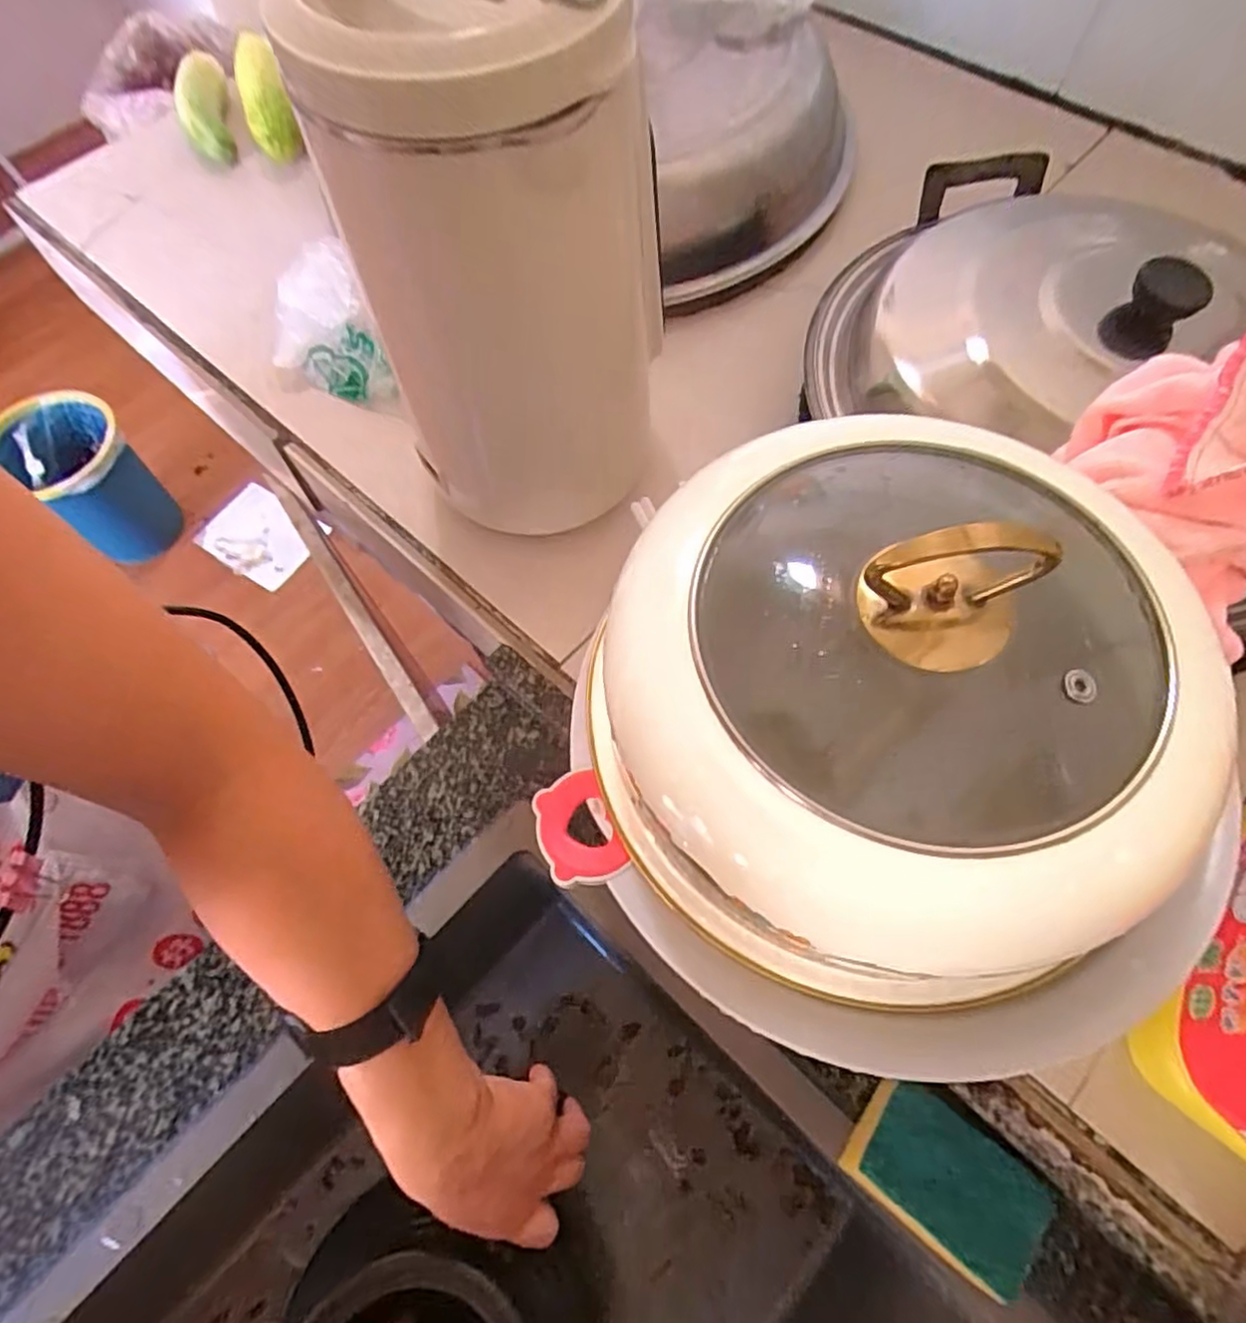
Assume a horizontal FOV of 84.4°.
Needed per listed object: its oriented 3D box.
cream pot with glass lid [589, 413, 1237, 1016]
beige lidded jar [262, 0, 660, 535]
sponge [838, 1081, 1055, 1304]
[{"bbox_3d":[0.099,0.006,0.244,0.205,0.101,0.205,18,68,9],"label":"cream pot with glass lid"},{"bbox_3d":[-0.061,-0.202,0.396,0.142,0.306,0.123,19,68,10],"label":"beige lidded jar"},{"bbox_3d":[0.168,0.270,0.356,0.090,0.017,0.057,33,71,15],"label":"sponge"}]

